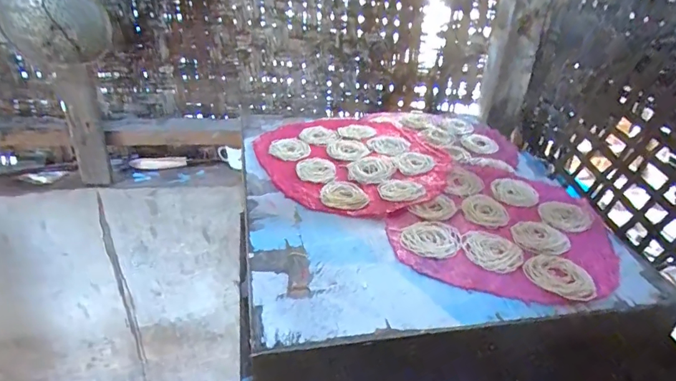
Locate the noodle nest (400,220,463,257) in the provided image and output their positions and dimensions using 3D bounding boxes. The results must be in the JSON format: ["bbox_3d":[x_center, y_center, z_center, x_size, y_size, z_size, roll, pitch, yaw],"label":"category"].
[{"bbox_3d":[0.125,0.064,0.599,0.080,0.005,0.070,4,33,0],"label":"noodle nest"}]

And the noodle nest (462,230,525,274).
[{"bbox_3d":[0.206,0.079,0.588,0.077,0.006,0.079,7,33,4],"label":"noodle nest"}]

